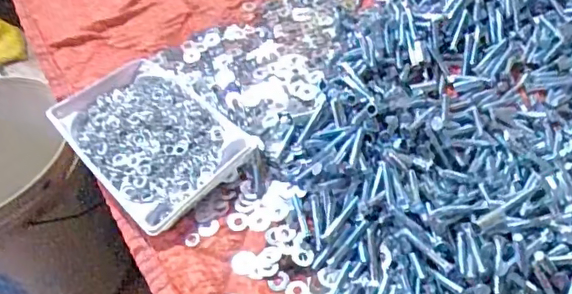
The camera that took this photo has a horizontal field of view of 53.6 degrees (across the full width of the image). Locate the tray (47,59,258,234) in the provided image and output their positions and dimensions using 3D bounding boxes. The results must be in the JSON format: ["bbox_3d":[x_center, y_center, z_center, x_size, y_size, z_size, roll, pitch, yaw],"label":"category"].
[{"bbox_3d":[-0.162,-0.016,0.672,0.158,0.034,0.224,-37,58,-22],"label":"tray"}]

